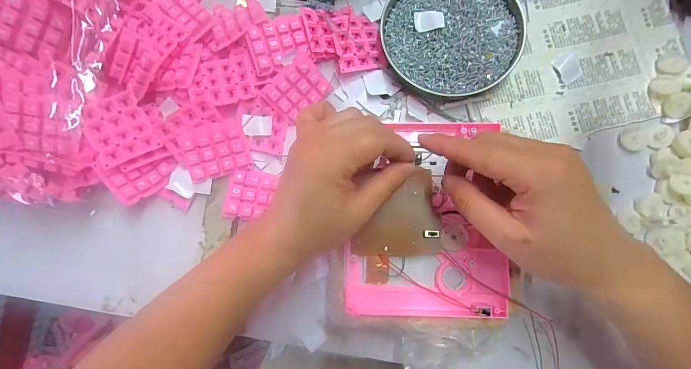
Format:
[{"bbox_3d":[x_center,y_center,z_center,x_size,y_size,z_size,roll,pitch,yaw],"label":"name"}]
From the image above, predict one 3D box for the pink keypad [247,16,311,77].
[{"bbox_3d":[-0.066,-0.140,0.335,0.055,0.011,0.051,-16,91,-9],"label":"pink keypad"}]

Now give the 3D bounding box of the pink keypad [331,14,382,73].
[{"bbox_3d":[0.012,-0.145,0.345,0.045,0.007,0.060,-8,84,-16],"label":"pink keypad"}]

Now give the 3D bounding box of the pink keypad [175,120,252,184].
[{"bbox_3d":[-0.125,-0.031,0.323,0.061,0.012,0.049,-13,106,-7],"label":"pink keypad"}]

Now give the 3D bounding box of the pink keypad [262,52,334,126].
[{"bbox_3d":[-0.047,-0.094,0.339,0.058,0.008,0.047,-44,109,-1],"label":"pink keypad"}]

